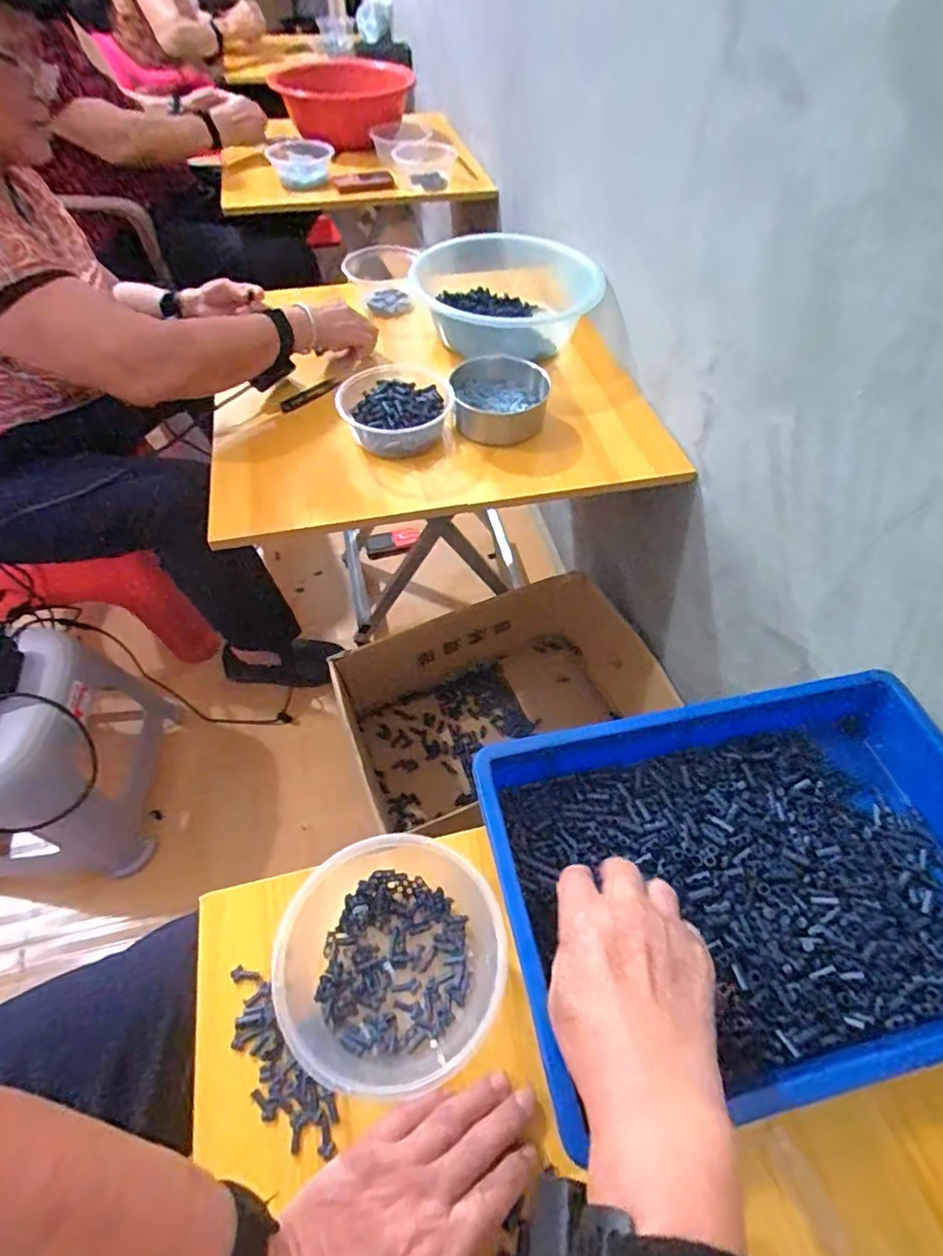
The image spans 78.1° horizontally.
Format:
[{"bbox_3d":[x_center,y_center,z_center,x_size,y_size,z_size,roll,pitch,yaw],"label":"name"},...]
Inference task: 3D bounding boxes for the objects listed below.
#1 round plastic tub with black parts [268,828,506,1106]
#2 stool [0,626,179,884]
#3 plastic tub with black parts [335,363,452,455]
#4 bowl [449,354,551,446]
[{"bbox_3d":[-0.050,0.219,0.387,0.154,0.052,0.143,-29,61,-18],"label":"round plastic tub with black parts"},{"bbox_3d":[-0.655,0.178,0.869,0.264,0.340,0.315,-6,56,-4],"label":"stool"},{"bbox_3d":[-0.096,-0.288,0.765,0.143,0.059,0.151,0,56,0],"label":"plastic tub with black parts"},{"bbox_3d":[0.040,-0.310,0.782,0.124,0.055,0.129,0,56,0],"label":"bowl"}]

